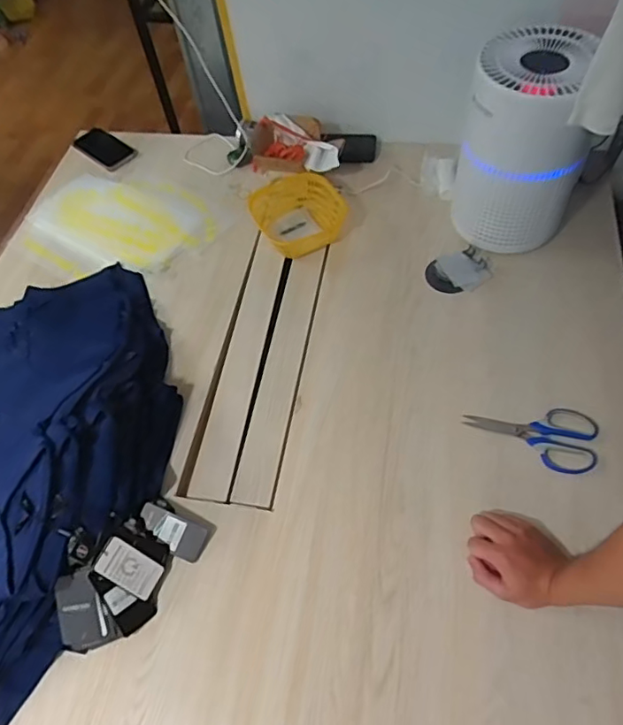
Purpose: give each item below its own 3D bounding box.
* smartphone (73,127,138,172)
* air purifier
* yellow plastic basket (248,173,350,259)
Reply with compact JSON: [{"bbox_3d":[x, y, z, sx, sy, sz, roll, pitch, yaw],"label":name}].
[{"bbox_3d":[-0.486,-0.502,1.272,0.173,0.015,0.087,36,67,24],"label":"smartphone"},{"bbox_3d":[0.352,-0.351,0.899,0.213,0.308,0.193,18,62,15],"label":"air purifier"},{"bbox_3d":[-0.029,-0.296,1.075,0.171,0.071,0.170,-2,59,3],"label":"yellow plastic basket"}]

